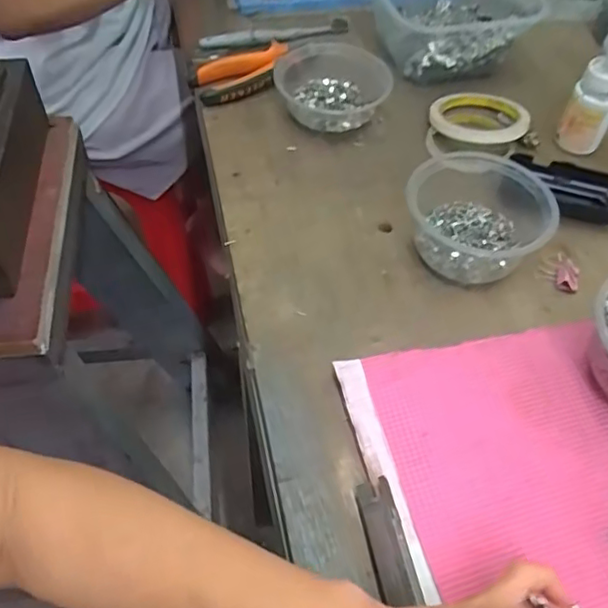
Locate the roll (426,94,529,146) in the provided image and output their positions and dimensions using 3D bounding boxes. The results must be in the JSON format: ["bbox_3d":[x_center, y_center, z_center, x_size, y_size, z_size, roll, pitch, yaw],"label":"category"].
[{"bbox_3d":[0.180,-0.192,0.620,0.095,0.019,0.095,0,53,0],"label":"roll"}]

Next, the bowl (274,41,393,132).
[{"bbox_3d":[0.030,-0.221,0.619,0.109,0.043,0.108,0,53,0],"label":"bowl"}]

